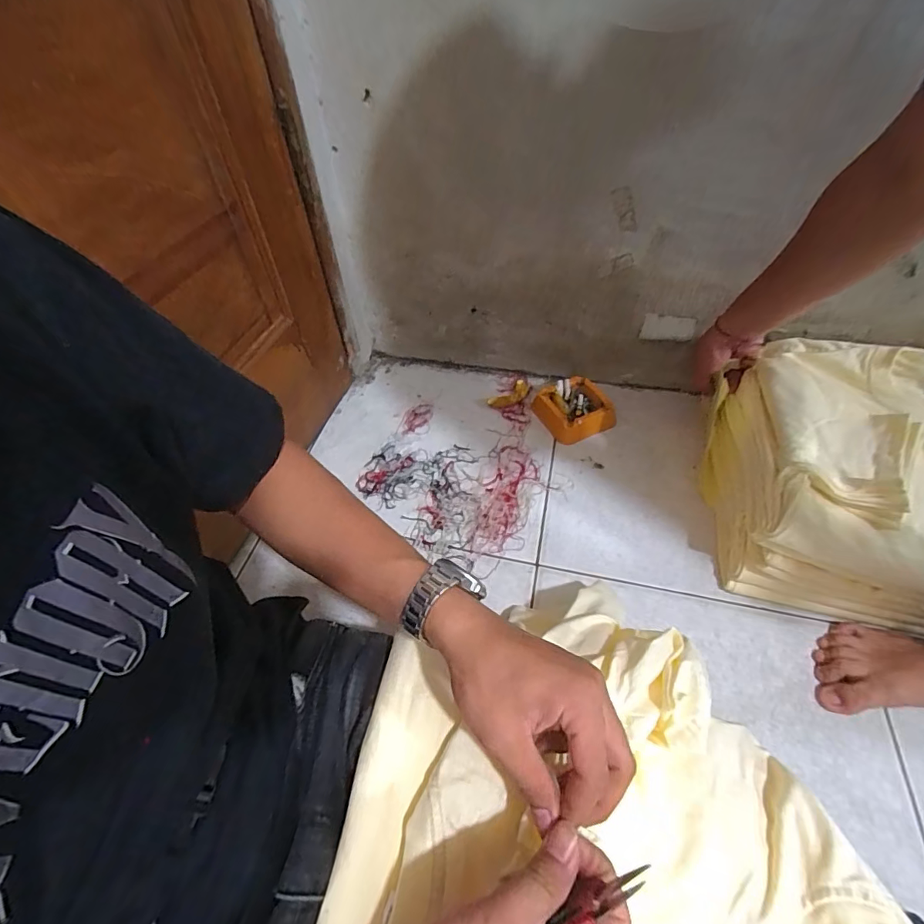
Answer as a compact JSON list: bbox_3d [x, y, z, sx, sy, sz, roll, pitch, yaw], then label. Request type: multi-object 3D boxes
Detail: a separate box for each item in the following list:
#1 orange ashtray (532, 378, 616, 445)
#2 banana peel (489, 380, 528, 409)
[{"bbox_3d":[0.197,-0.090,0.807,0.119,0.038,0.114,-15,53,-10],"label":"orange ashtray"},{"bbox_3d":[0.091,-0.122,0.854,0.083,0.015,0.041,-32,58,-22],"label":"banana peel"}]

